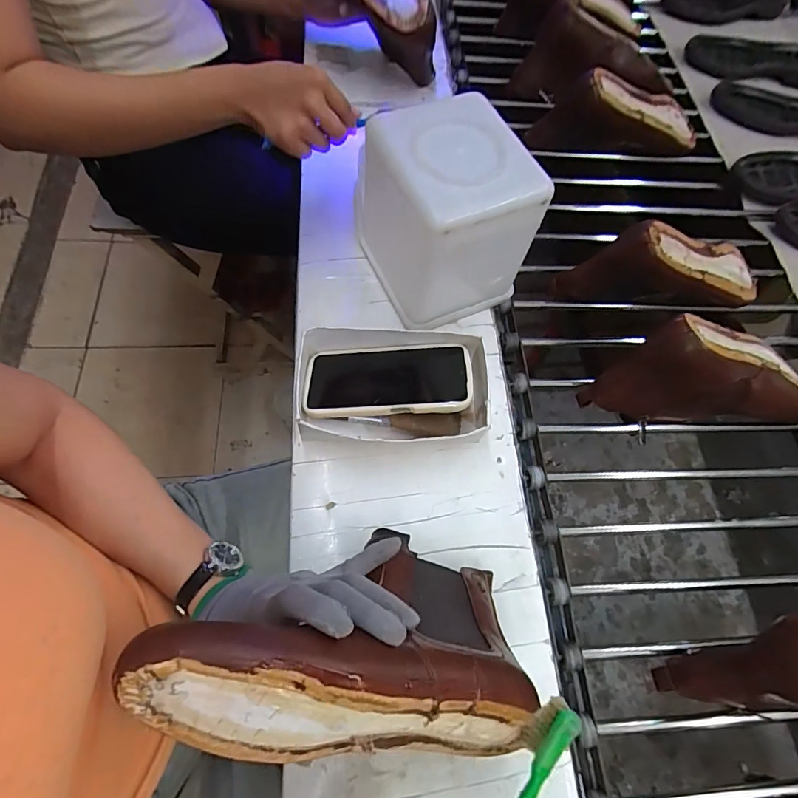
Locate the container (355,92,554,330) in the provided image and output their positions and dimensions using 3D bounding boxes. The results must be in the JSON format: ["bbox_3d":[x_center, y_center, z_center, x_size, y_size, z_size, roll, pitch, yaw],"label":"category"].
[{"bbox_3d":[0.046,-0.191,0.466,0.139,0.163,0.149,-23,67,-13],"label":"container"}]

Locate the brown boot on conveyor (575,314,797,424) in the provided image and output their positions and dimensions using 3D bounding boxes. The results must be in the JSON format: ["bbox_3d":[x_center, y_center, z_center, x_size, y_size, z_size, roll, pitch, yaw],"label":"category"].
[{"bbox_3d":[0.359,-0.031,0.495,0.268,0.121,0.084,2,64,-2],"label":"brown boot on conveyor"}]

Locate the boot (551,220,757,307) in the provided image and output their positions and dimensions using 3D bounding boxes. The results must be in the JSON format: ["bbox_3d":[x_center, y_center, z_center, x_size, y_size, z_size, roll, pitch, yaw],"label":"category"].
[{"bbox_3d":[0.349,-0.159,0.550,0.269,0.124,0.072,-3,64,-4],"label":"boot"}]

